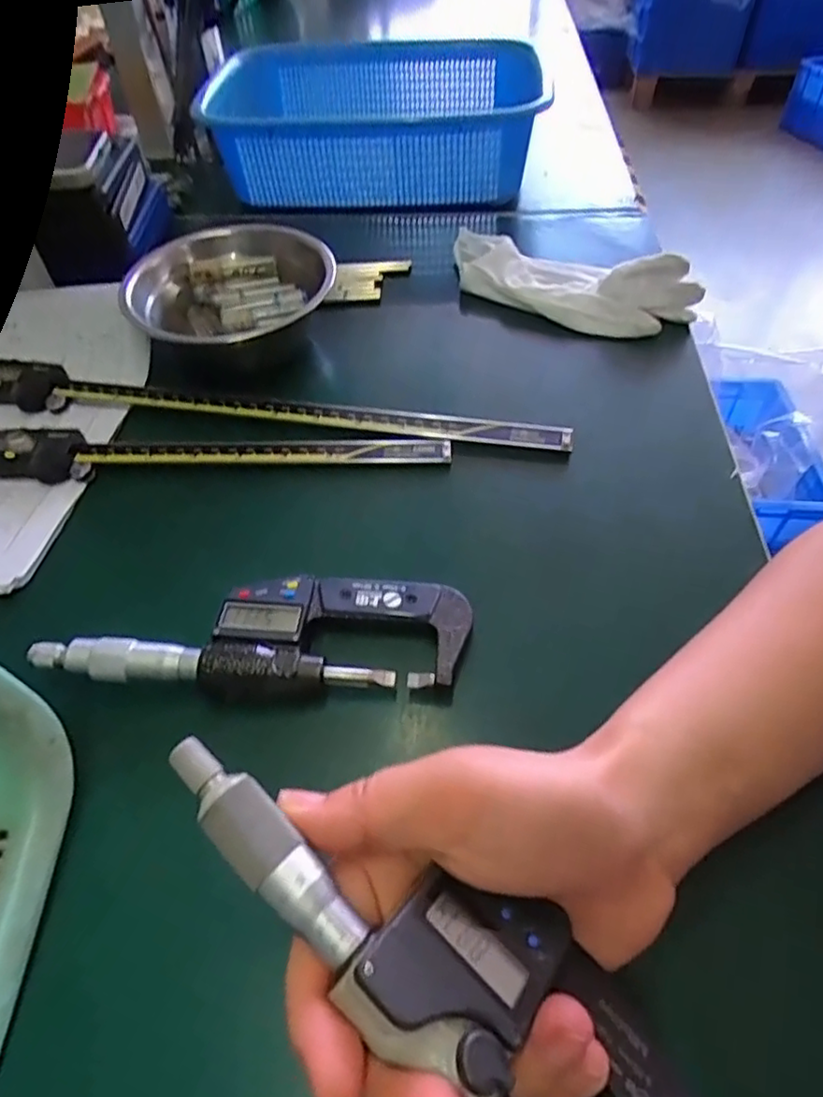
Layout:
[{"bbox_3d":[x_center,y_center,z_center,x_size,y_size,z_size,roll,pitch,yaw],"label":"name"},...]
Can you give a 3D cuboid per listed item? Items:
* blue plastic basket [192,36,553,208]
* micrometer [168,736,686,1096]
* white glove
[{"bbox_3d":[-0.030,-0.362,0.542,0.263,0.077,0.163,4,51,5],"label":"blue plastic basket"},{"bbox_3d":[0.001,0.104,0.165,0.160,0.026,0.050,32,57,7],"label":"micrometer"},{"bbox_3d":[0.106,-0.190,0.448,0.178,0.040,0.071,17,54,15],"label":"white glove"}]

